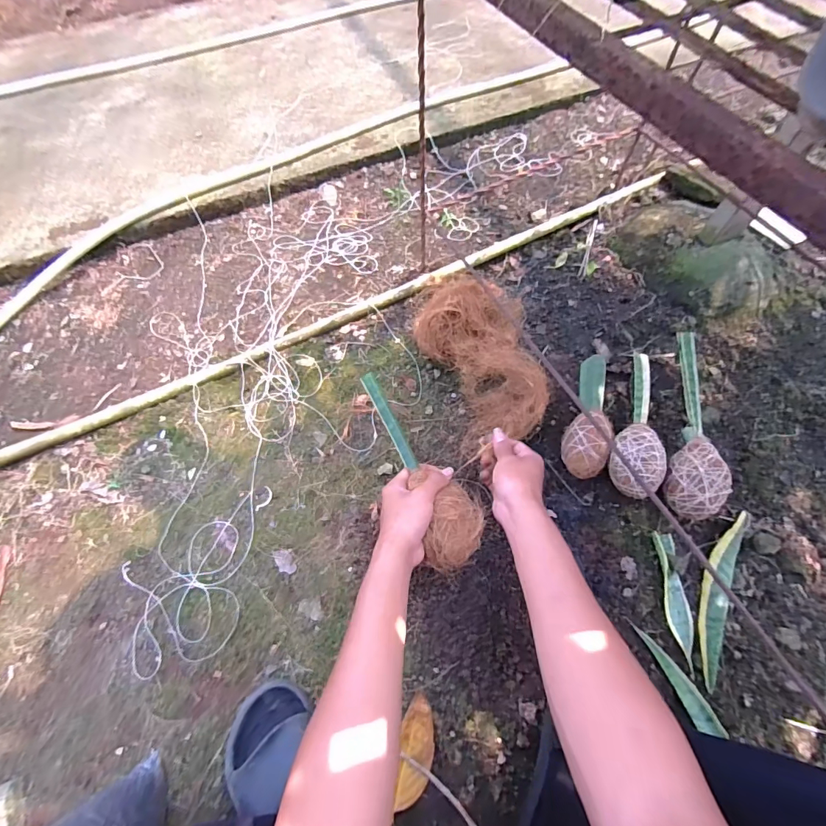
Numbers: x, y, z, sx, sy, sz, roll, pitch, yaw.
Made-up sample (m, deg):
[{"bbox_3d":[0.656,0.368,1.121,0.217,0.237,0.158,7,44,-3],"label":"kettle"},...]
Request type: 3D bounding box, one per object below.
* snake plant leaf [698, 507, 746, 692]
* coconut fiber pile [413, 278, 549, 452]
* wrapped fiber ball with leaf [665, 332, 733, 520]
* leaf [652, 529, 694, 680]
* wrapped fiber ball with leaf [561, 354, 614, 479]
[{"bbox_3d":[0.415,0.241,0.579,0.035,0.031,0.242,27,67,13],"label":"snake plant leaf"},{"bbox_3d":[0.115,-0.083,0.684,0.149,0.111,0.259,-18,65,-8],"label":"coconut fiber pile"},{"bbox_3d":[0.427,0.021,0.660,0.073,0.086,0.283,10,63,5],"label":"wrapped fiber ball with leaf"},{"bbox_3d":[0.362,0.254,0.583,0.032,0.017,0.173,1,63,1],"label":"leaf"},{"bbox_3d":[0.289,0.001,0.690,0.062,0.069,0.220,19,65,10],"label":"wrapped fiber ball with leaf"}]

